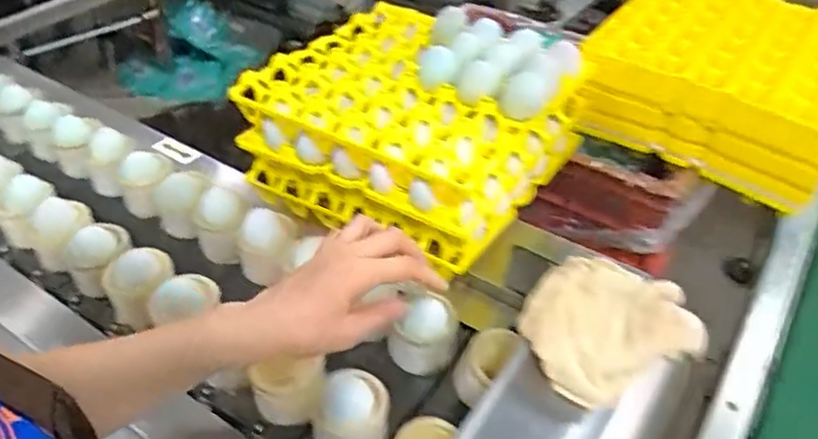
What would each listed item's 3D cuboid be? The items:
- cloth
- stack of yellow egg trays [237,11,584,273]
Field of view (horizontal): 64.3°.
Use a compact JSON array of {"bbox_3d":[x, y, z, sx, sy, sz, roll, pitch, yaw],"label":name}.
[{"bbox_3d":[0.157,0.080,0.526,0.151,0.059,0.113,-33,50,-24],"label":"cloth"},{"bbox_3d":[0.011,-0.119,0.730,0.295,0.133,0.294,21,51,26],"label":"stack of yellow egg trays"}]

